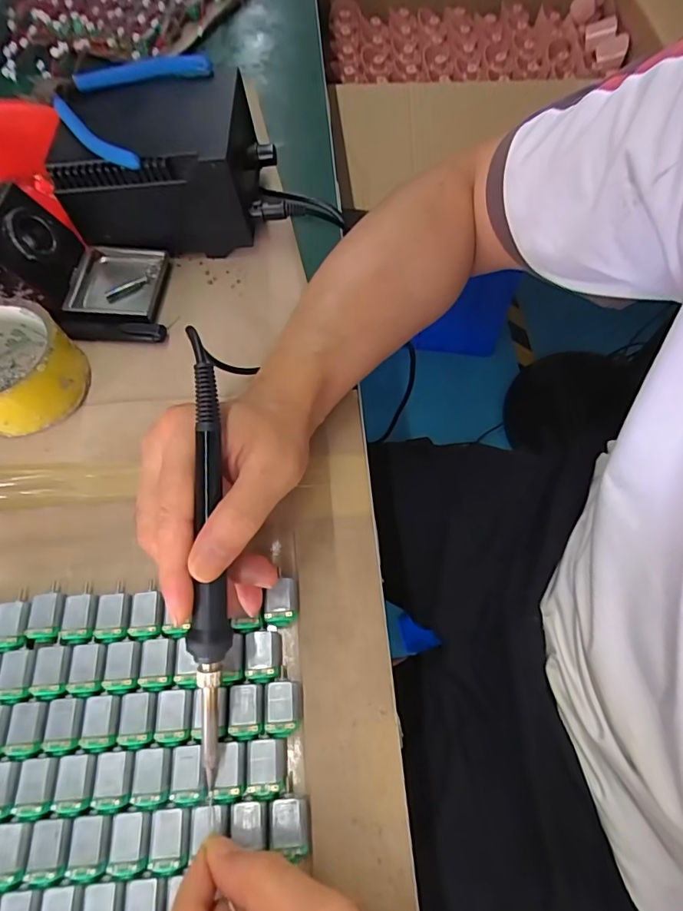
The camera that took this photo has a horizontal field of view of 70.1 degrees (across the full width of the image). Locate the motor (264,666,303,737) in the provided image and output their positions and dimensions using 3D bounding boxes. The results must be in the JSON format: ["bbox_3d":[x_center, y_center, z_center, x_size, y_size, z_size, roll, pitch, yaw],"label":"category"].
[{"bbox_3d":[-0.032,0.136,0.270,0.019,0.016,0.032,-1,65,1],"label":"motor"}]

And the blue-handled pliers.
[{"bbox_3d":[-0.176,-0.278,0.373,0.114,0.026,0.128,24,67,13],"label":"blue-handled pliers"}]

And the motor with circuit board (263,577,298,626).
[{"bbox_3d":[-0.037,0.088,0.293,0.019,0.014,0.027,-7,65,-2],"label":"motor with circuit board"}]

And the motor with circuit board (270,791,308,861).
[{"bbox_3d":[-0.026,0.185,0.247,0.018,0.015,0.025,-3,65,0],"label":"motor with circuit board"}]

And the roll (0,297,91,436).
[{"bbox_3d":[-0.232,-0.061,0.345,0.083,0.053,0.082,0,65,1],"label":"roll"}]

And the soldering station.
[{"bbox_3d":[-0.135,-0.235,0.412,0.158,0.101,0.111,-2,65,0],"label":"soldering station"}]

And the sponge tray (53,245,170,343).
[{"bbox_3d":[-0.180,-0.130,0.393,0.079,0.023,0.084,2,65,2],"label":"sponge tray"}]

